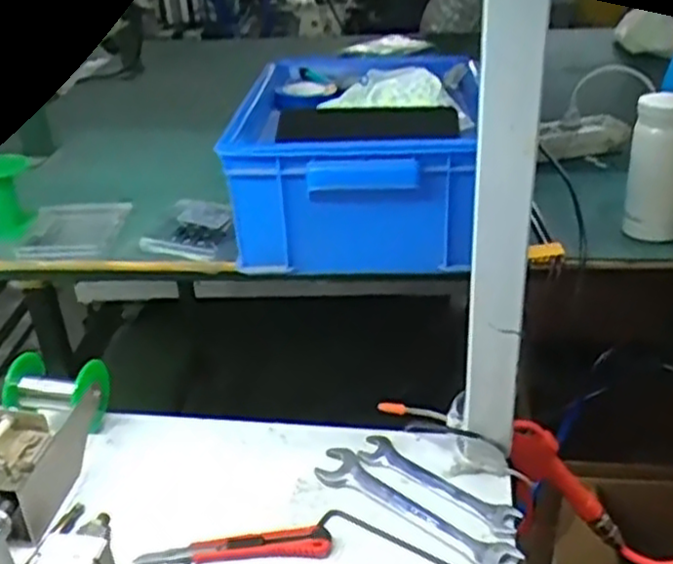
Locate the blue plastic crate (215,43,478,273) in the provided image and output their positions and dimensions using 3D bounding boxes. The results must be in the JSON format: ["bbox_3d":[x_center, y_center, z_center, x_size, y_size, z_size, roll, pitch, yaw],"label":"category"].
[{"bbox_3d":[0.019,-0.138,0.763,0.206,0.132,0.299,0,30,5],"label":"blue plastic crate"}]

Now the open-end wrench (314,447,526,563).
[{"bbox_3d":[0.063,0.188,0.614,0.193,0.007,0.037,20,37,34],"label":"open-end wrench"}]

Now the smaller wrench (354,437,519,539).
[{"bbox_3d":[0.087,0.175,0.636,0.155,0.006,0.031,21,38,35],"label":"smaller wrench"}]

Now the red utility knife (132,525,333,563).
[{"bbox_3d":[-0.081,0.211,0.589,0.153,0.009,0.024,-3,30,1],"label":"red utility knife"}]

